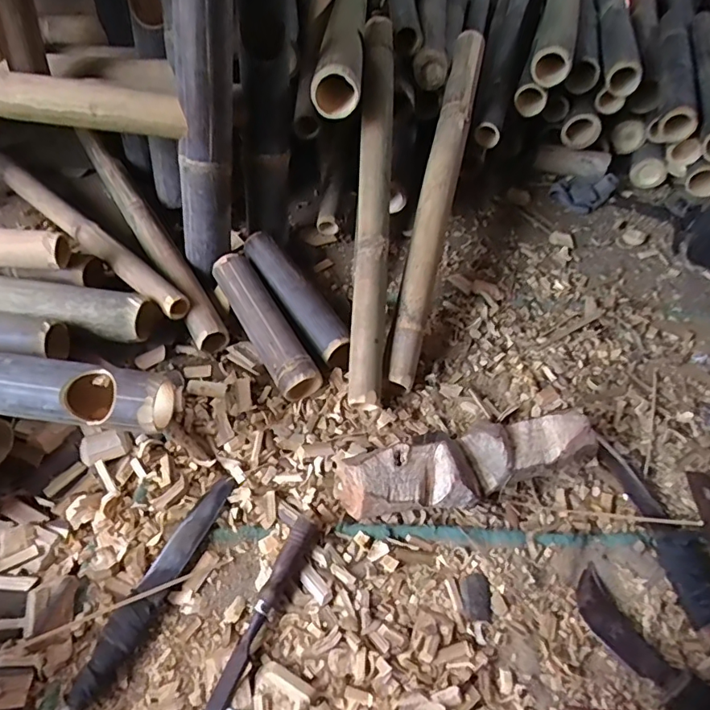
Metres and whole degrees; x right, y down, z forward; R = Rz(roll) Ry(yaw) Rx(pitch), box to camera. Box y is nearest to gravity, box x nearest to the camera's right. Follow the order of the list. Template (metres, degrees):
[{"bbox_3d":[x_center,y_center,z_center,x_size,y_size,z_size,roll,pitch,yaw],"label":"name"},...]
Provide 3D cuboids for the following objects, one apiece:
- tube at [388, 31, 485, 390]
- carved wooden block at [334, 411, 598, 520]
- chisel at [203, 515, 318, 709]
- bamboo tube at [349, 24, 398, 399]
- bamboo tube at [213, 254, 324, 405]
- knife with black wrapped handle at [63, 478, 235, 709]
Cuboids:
[{"bbox_3d":[0.135,-0.260,0.805,0.057,0.042,0.648,13,74,4],"label":"tube"},{"bbox_3d":[0.146,0.135,0.642,0.334,0.058,0.106,-9,55,-14],"label":"carved wooden block"},{"bbox_3d":[-0.104,0.283,0.520,0.023,0.028,0.239,23,55,11],"label":"chisel"},{"bbox_3d":[0.030,-0.246,0.760,0.053,0.042,0.642,4,76,-3],"label":"bamboo tube"},{"bbox_3d":[-0.135,-0.046,0.747,0.059,0.055,0.265,-24,59,-22],"label":"bamboo tube"},{"bbox_3d":[-0.213,0.242,0.547,0.039,0.018,0.253,24,55,12],"label":"knife with black wrapped handle"}]

